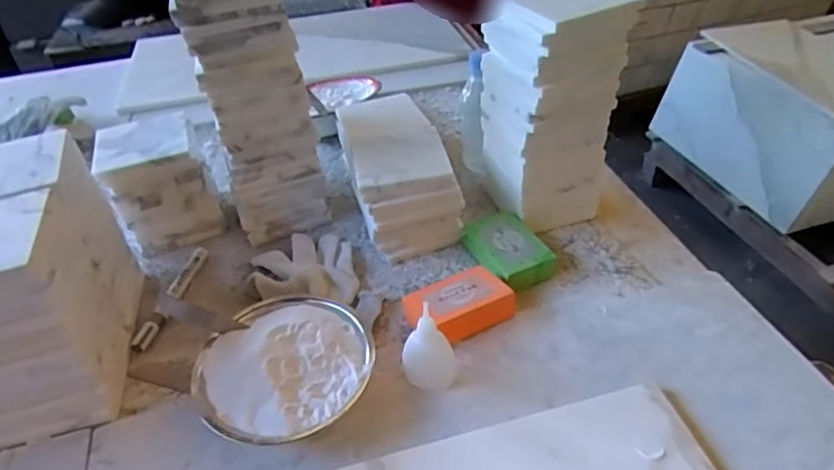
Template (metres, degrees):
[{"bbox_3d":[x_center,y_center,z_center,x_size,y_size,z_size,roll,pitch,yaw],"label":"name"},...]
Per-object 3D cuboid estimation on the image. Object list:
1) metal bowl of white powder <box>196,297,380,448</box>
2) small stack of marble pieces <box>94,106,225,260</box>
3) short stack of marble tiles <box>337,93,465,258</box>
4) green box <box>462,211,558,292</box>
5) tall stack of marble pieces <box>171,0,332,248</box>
[{"bbox_3d":[-0.112,0.118,0.489,0.142,0.052,0.136,-1,40,1],"label":"metal bowl of white powder"},{"bbox_3d":[-0.305,-0.060,0.682,0.109,0.130,0.104,-19,42,-18],"label":"small stack of marble pieces"},{"bbox_3d":[-0.028,-0.092,0.695,0.106,0.105,0.240,-11,41,-7],"label":"short stack of marble tiles"},{"bbox_3d":[0.099,0.014,0.617,0.068,0.028,0.096,-17,39,-14],"label":"green box"},{"bbox_3d":[-0.172,-0.140,0.623,0.110,0.307,0.101,-7,41,-2],"label":"tall stack of marble pieces"}]

